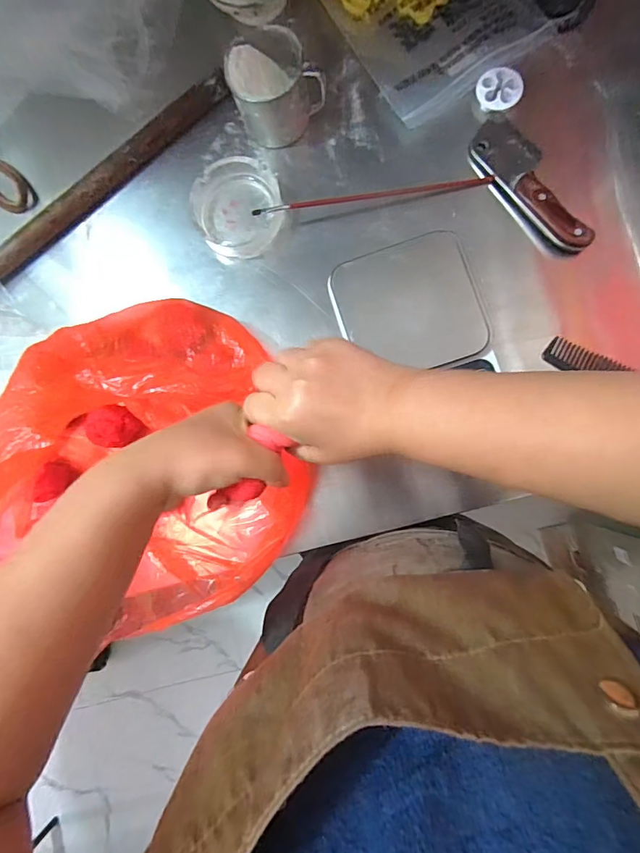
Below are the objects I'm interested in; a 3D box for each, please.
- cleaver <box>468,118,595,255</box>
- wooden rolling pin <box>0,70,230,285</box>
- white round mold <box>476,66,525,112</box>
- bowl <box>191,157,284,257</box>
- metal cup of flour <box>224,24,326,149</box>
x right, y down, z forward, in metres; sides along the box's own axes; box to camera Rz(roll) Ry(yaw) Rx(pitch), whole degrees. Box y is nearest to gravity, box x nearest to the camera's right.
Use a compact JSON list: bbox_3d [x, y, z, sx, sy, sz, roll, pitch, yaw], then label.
[{"bbox_3d":[0.236,-0.266,0.467,0.055,0.012,0.174,-35,83,3],"label":"cleaver"},{"bbox_3d":[-0.256,-0.303,0.528,0.354,0.032,0.027,-40,83,2],"label":"wooden rolling pin"},{"bbox_3d":[0.201,-0.380,0.487,0.047,0.013,0.044,-2,86,6],"label":"white round mold"},{"bbox_3d":[-0.097,-0.254,0.505,0.103,0.036,0.097,0,86,6],"label":"bowl"},{"bbox_3d":[-0.052,-0.377,0.487,0.088,0.076,0.085,0,86,6],"label":"metal cup of flour"}]

